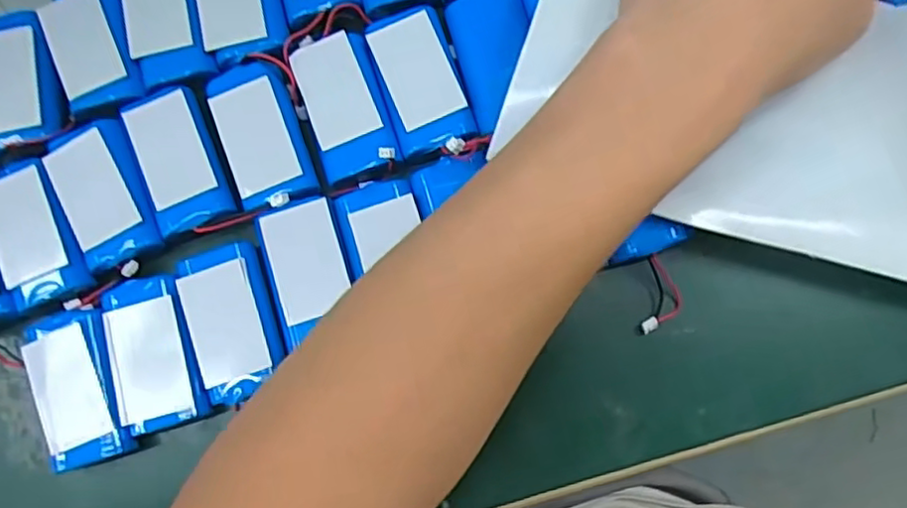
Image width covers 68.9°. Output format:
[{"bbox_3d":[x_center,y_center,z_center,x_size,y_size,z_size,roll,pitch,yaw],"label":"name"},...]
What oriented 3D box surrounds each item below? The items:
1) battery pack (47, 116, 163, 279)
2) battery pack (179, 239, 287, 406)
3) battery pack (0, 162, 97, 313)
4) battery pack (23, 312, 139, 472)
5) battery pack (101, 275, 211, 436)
[{"bbox_3d":[-0.161,-0.029,0.301,0.037,0.007,0.066,-25,79,-1],"label":"battery pack"},{"bbox_3d":[-0.100,0.028,0.293,0.035,0.010,0.065,-19,79,1],"label":"battery pack"},{"bbox_3d":[-0.192,-0.010,0.301,0.035,0.006,0.064,-21,79,0],"label":"battery pack"},{"bbox_3d":[-0.168,0.059,0.292,0.033,0.012,0.068,-19,79,0],"label":"battery pack"},{"bbox_3d":[-0.134,0.043,0.295,0.038,0.008,0.068,-16,79,1],"label":"battery pack"}]

